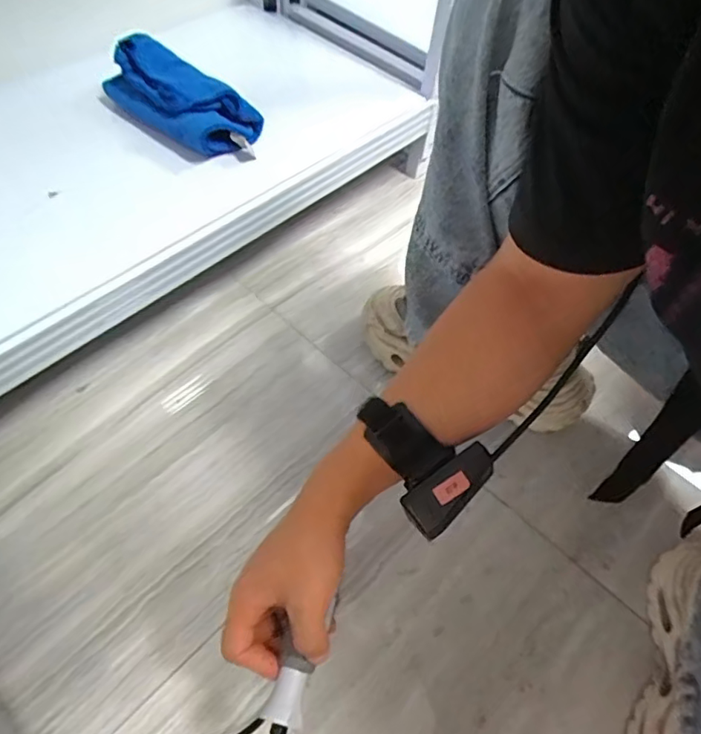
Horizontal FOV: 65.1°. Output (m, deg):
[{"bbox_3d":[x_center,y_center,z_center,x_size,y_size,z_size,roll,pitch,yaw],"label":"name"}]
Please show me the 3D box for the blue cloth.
[{"bbox_3d":[-0.213,-0.326,0.675,0.190,0.069,0.086,33,59,17],"label":"blue cloth"}]

